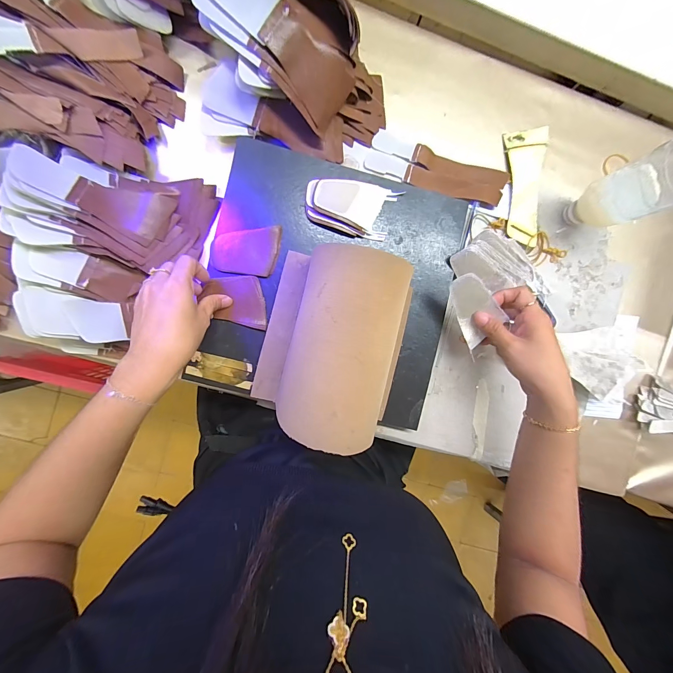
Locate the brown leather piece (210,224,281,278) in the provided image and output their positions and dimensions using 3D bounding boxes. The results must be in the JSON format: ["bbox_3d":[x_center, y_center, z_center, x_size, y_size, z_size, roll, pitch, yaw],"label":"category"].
[{"bbox_3d":[-0.110,-0.107,0.378,0.078,0.004,0.061,6,93,-5],"label":"brown leather piece"}]

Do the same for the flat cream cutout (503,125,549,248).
[{"bbox_3d":[0.260,-0.204,0.421,0.058,0.005,0.157,-2,90,-5],"label":"flat cream cutout"}]

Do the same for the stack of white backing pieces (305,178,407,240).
[{"bbox_3d":[0.018,-0.157,0.377,0.109,0.021,0.061,7,93,-5],"label":"stack of white backing pieces"}]

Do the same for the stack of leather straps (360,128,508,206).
[{"bbox_3d":[0.134,-0.219,0.409,0.185,0.008,0.052,16,92,-6],"label":"stack of leather straps"}]

